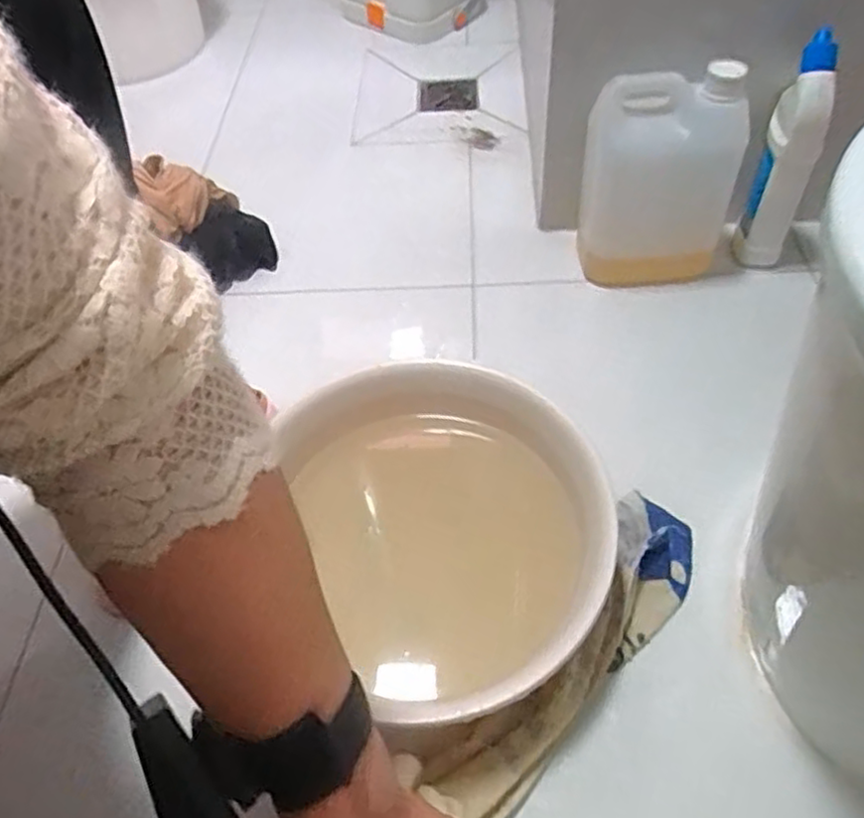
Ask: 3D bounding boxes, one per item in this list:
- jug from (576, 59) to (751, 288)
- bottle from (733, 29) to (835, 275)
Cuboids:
[{"bbox_3d":[0.250,-0.249,0.769,0.160,0.224,0.089,4,54,8],"label":"jug"},{"bbox_3d":[0.382,-0.264,0.748,0.058,0.242,0.068,16,56,15],"label":"bottle"}]

